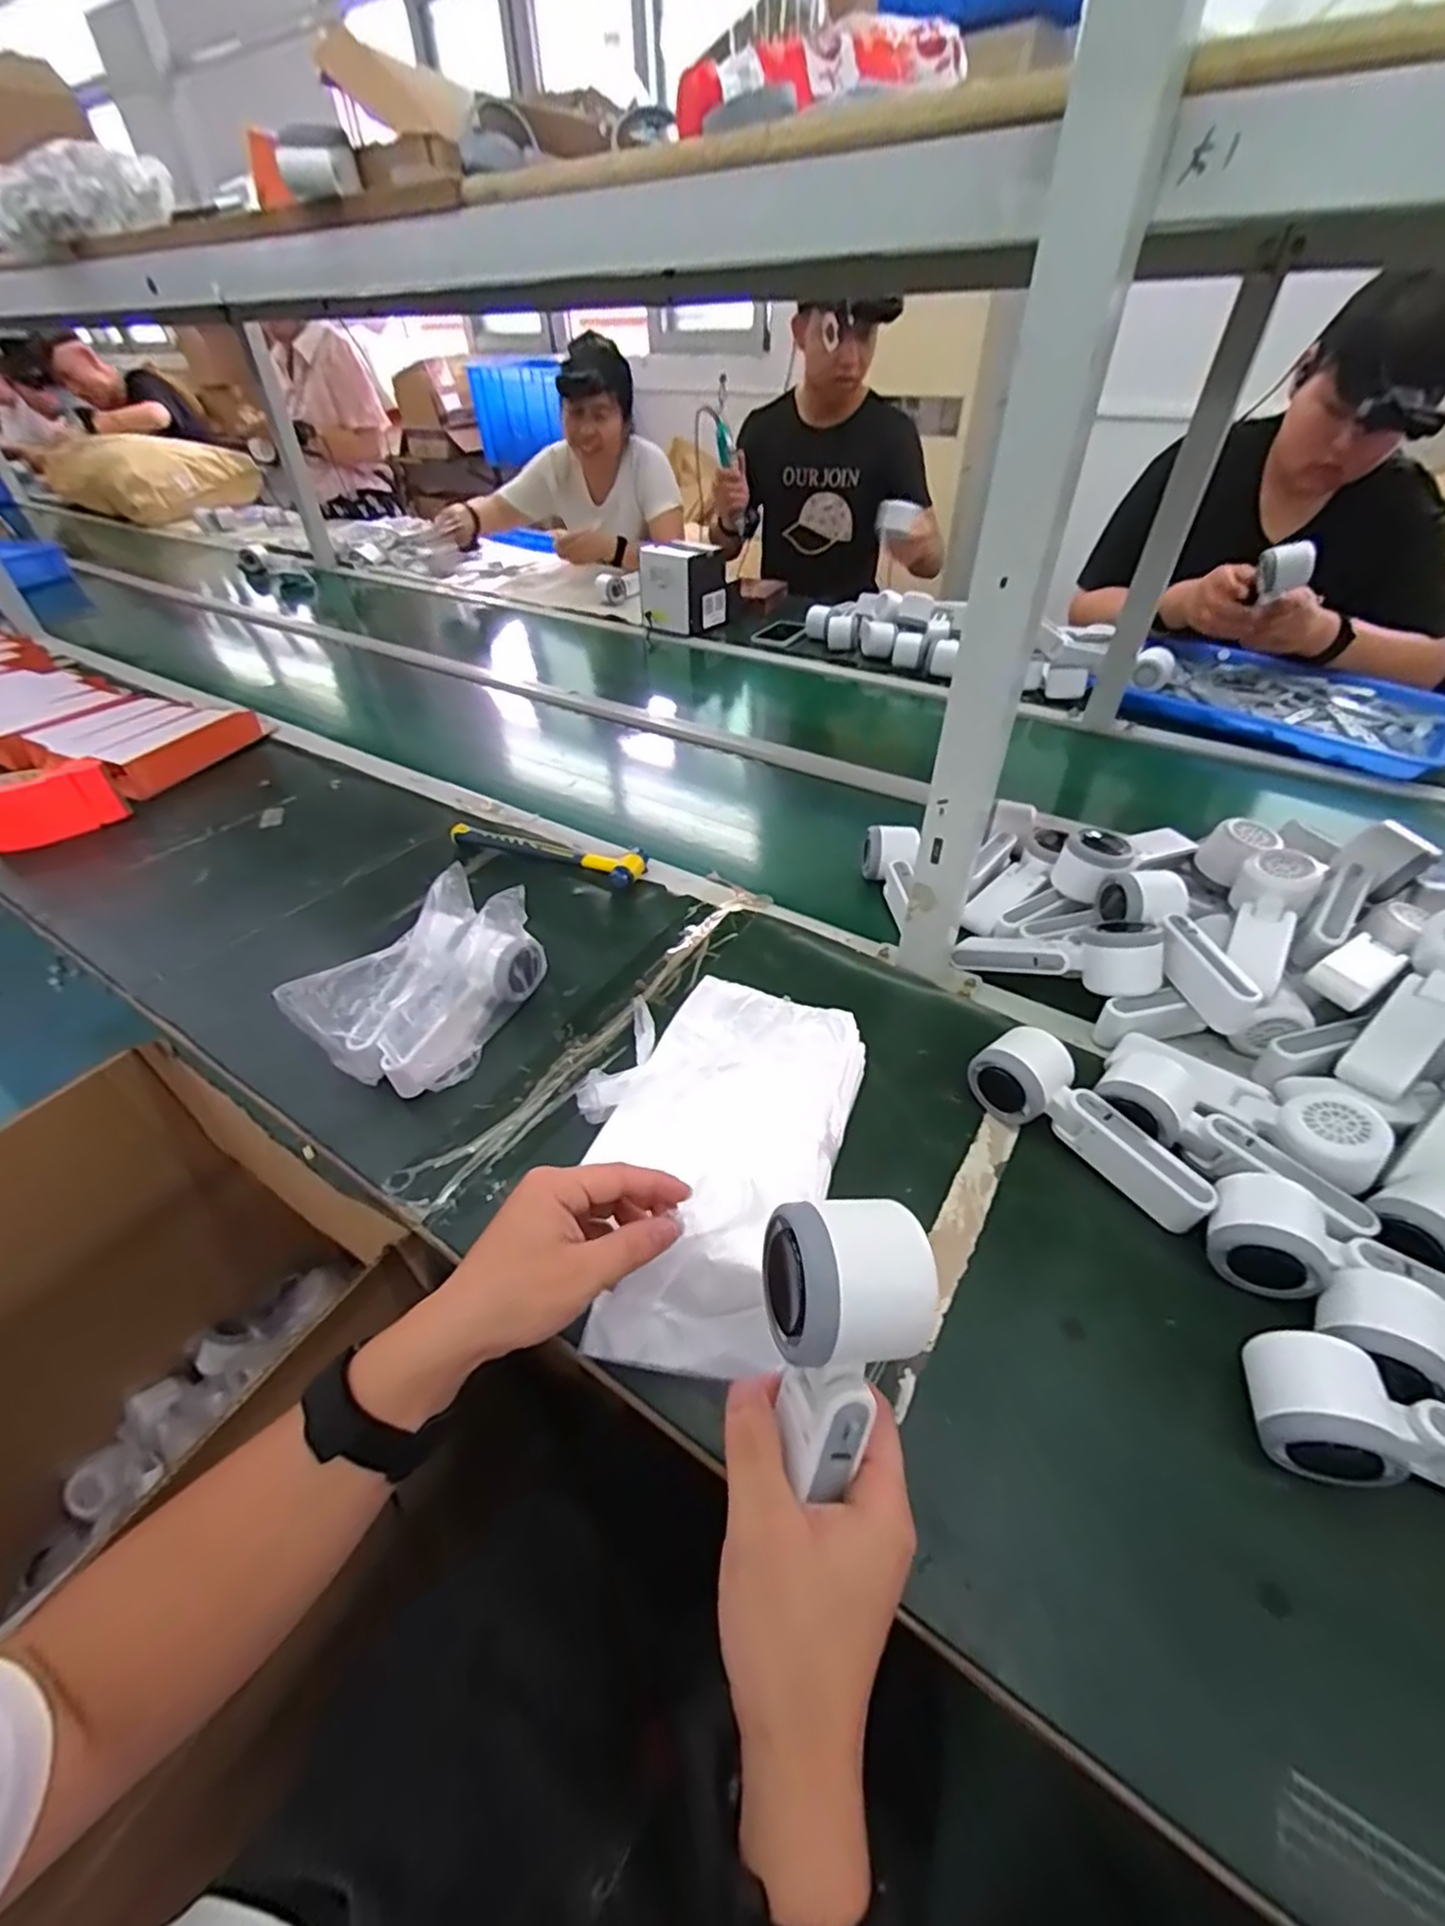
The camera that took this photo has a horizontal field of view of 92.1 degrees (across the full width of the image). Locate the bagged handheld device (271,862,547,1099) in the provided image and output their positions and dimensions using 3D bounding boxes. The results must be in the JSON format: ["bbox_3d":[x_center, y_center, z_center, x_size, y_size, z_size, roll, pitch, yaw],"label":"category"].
[{"bbox_3d":[-0.255,0.015,0.599,0.128,0.095,0.177,15,45,17],"label":"bagged handheld device"}]

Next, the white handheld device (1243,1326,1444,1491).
[{"bbox_3d":[0.361,0.239,0.353,0.163,0.054,0.057,10,43,13],"label":"white handheld device"}]

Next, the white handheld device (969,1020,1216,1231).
[{"bbox_3d":[0.257,0.118,0.493,0.059,0.048,0.161,-25,47,-24],"label":"white handheld device"}]

